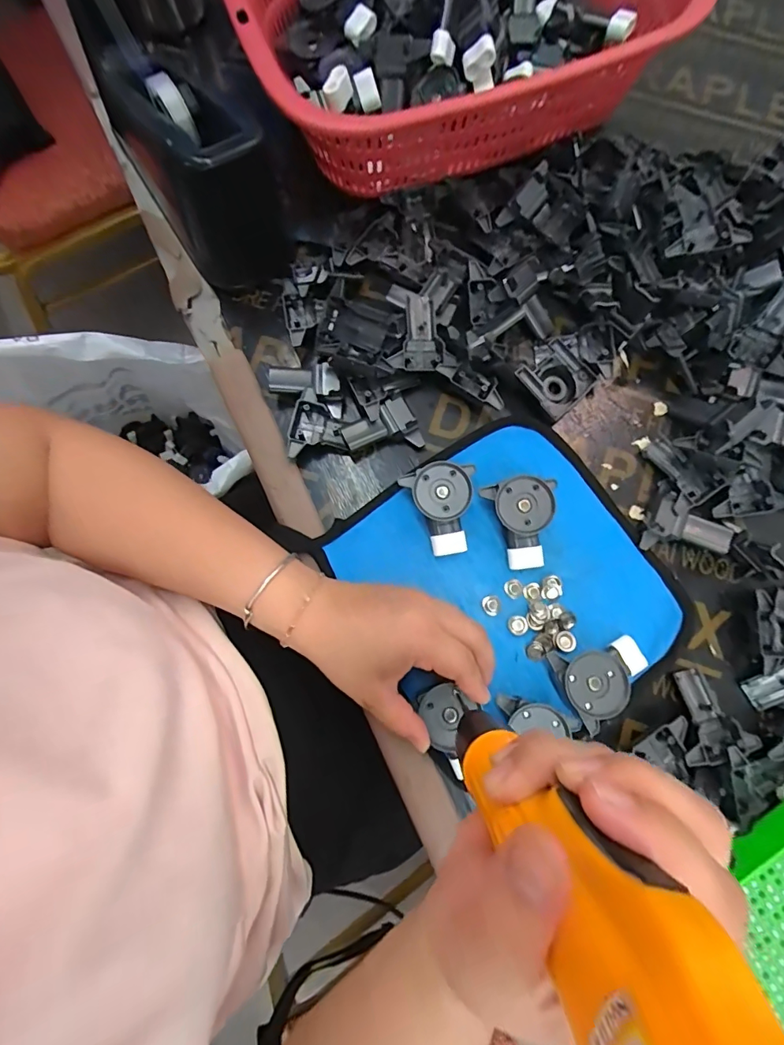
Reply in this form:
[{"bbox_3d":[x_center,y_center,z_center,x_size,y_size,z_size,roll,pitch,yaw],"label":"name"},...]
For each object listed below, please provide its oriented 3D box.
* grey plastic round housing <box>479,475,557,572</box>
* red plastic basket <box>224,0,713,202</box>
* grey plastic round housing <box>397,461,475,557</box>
[{"bbox_3d":[0.101,-0.001,0.336,0.051,0.021,0.064,-15,80,-3],"label":"grey plastic round housing"},{"bbox_3d":[0.041,-0.403,0.369,0.298,0.088,0.245,-25,81,-5],"label":"red plastic basket"},{"bbox_3d":[0.042,-0.011,0.339,0.050,0.025,0.065,-19,80,-4],"label":"grey plastic round housing"}]

